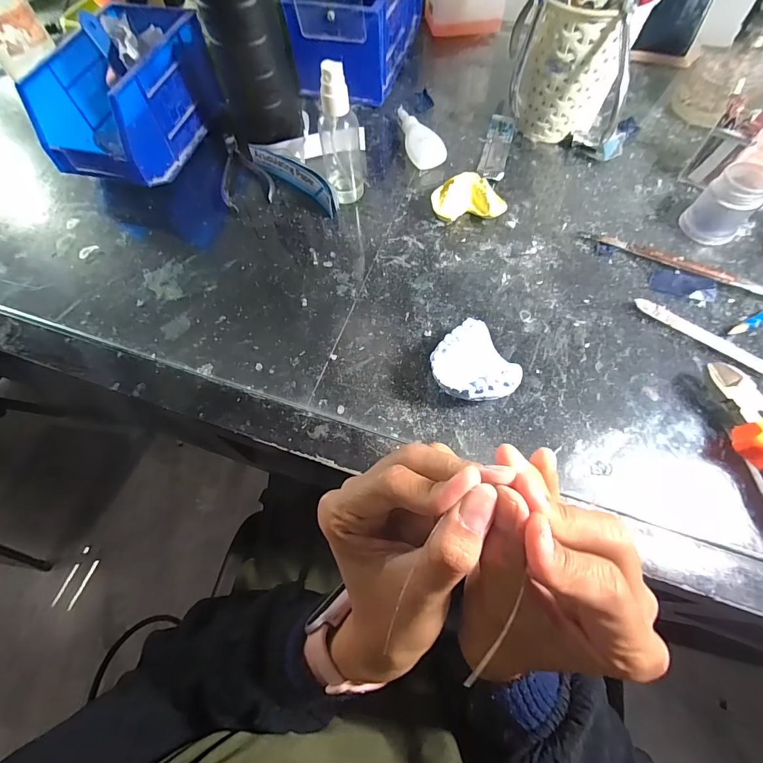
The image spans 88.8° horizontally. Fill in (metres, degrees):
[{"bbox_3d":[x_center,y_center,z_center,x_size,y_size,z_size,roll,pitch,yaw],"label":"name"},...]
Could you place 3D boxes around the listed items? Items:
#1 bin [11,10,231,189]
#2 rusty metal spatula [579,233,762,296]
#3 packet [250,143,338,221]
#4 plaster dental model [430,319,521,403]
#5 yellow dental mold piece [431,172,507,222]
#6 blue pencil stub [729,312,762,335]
[{"bbox_3d":[-0.246,-0.281,0.391,0.097,0.083,0.172,14,67,9],"label":"bin"},{"bbox_3d":[0.254,-0.099,0.327,0.166,0.010,0.010,27,70,14],"label":"rusty metal spatula"},{"bbox_3d":[-0.082,-0.201,0.381,0.113,0.022,0.025,37,72,17],"label":"packet"},{"bbox_3d":[0.064,-0.008,0.282,0.056,0.027,0.059,-1,66,2],"label":"plaster dental model"},{"bbox_3d":[0.079,-0.165,0.354,0.064,0.027,0.034,-1,66,2],"label":"yellow dental mold piece"},{"bbox_3d":[0.291,-0.047,0.301,0.050,0.008,0.009,-24,67,-8],"label":"blue pencil stub"}]

